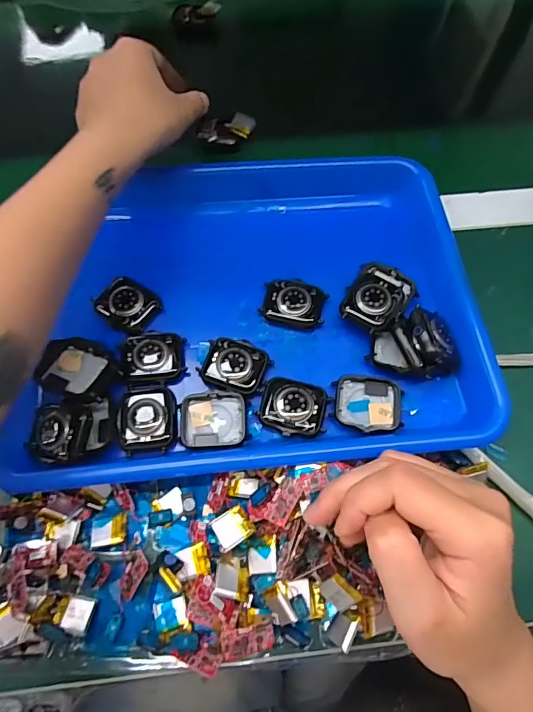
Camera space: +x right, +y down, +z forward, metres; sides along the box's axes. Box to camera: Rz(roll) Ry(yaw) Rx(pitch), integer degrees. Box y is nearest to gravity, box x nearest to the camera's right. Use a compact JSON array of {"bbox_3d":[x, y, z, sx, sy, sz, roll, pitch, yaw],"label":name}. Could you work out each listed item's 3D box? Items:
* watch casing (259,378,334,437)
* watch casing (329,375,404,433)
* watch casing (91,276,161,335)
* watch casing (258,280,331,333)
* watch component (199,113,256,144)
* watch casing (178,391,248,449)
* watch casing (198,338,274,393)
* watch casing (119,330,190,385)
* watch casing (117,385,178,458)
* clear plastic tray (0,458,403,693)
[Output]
[{"bbox_3d":[0.018,0.035,0.297,0.044,0.011,0.037,9,65,4],"label":"watch casing"},{"bbox_3d":[0.068,0.033,0.300,0.046,0.009,0.037,4,65,2],"label":"watch casing"},{"bbox_3d":[-0.102,-0.038,0.327,0.042,0.012,0.036,31,69,14],"label":"watch casing"},{"bbox_3d":[0.020,-0.038,0.328,0.045,0.013,0.037,15,66,7],"label":"watch casing"},{"bbox_3d":[-0.038,-0.216,0.426,0.053,0.014,0.025,-6,65,-3],"label":"watch component"},{"bbox_3d":[-0.035,0.042,0.295,0.044,0.009,0.035,-2,65,-1],"label":"watch casing"},{"bbox_3d":[-0.022,0.007,0.308,0.044,0.009,0.036,21,67,10],"label":"watch casing"},{"bbox_3d":[-0.079,0.000,0.309,0.043,0.011,0.041,-7,65,-3],"label":"watch casing"},{"bbox_3d":[-0.078,0.041,0.294,0.038,0.013,0.042,-4,65,-2],"label":"watch casing"},{"bbox_3d":[-0.062,0.127,0.262,0.238,0.042,0.107,-5,65,-2],"label":"clear plastic tray"}]

